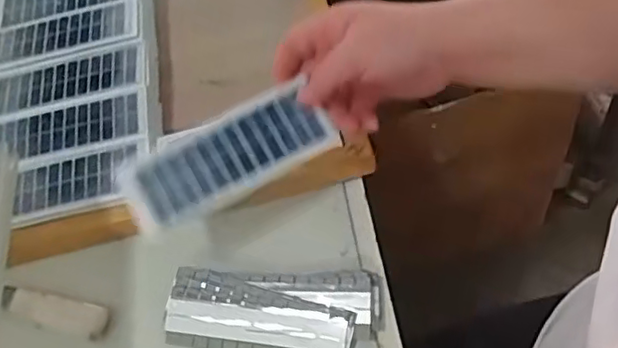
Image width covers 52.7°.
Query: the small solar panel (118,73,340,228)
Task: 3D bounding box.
[{"bbox_3d":[-0.054,-0.014,0.418,0.139,0.009,0.050,-27,85,-12],"label":"small solar panel"}]

